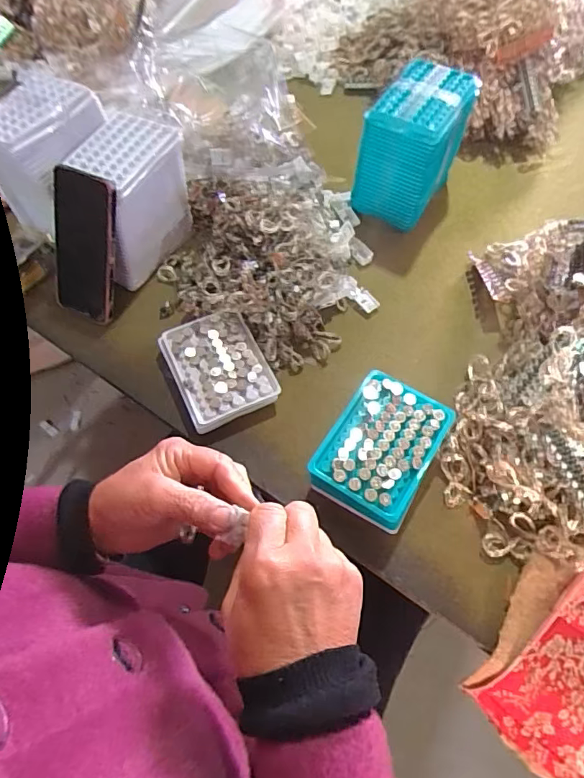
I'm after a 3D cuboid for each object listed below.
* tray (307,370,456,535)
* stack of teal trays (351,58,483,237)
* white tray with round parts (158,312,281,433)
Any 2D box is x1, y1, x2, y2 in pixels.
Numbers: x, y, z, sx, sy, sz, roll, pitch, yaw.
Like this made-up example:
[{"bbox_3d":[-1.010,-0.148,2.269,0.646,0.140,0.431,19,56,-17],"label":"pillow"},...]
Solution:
[{"bbox_3d":[0.089,0.061,0.490,0.102,0.051,0.132,27,66,15],"label":"tray"},{"bbox_3d":[0.156,-0.310,0.638,0.100,0.141,0.143,28,66,15],"label":"stack of teal trays"},{"bbox_3d":[-0.082,-0.022,0.550,0.098,0.027,0.131,-25,64,-11],"label":"white tray with round parts"}]

